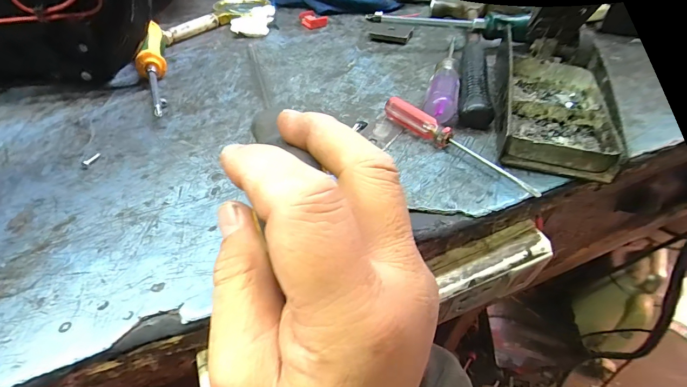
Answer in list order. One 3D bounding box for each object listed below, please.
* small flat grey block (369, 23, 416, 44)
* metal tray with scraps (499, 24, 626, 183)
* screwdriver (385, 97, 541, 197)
[{"bbox_3d":[0.053,-0.172,0.382,0.040,0.008,0.032,18,47,18],"label":"small flat grey block"},{"bbox_3d":[0.154,-0.073,0.261,0.068,0.031,0.152,13,46,13],"label":"metal tray with scraps"},{"bbox_3d":[0.075,-0.035,0.235,0.018,0.014,0.118,-33,53,-29],"label":"screwdriver"}]

